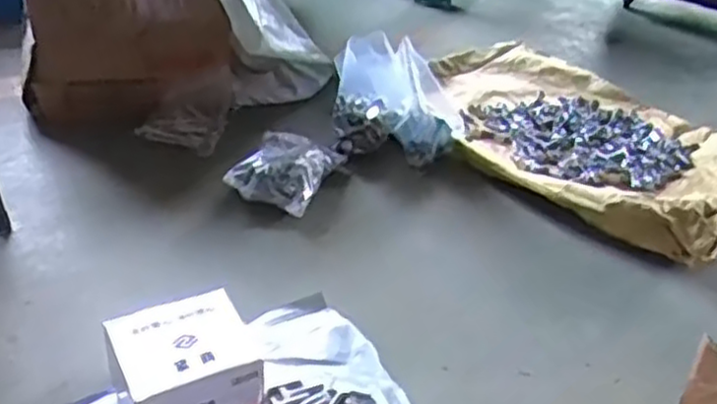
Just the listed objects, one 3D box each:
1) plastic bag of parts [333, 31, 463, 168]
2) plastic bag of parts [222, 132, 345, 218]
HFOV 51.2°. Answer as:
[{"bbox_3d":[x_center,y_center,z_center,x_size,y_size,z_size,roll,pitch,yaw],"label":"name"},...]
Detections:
[{"bbox_3d":[0.071,-0.181,1.320,0.227,0.172,0.135,9,35,6],"label":"plastic bag of parts"},{"bbox_3d":[-0.118,-0.056,1.233,0.137,0.061,0.186,14,35,16],"label":"plastic bag of parts"}]

